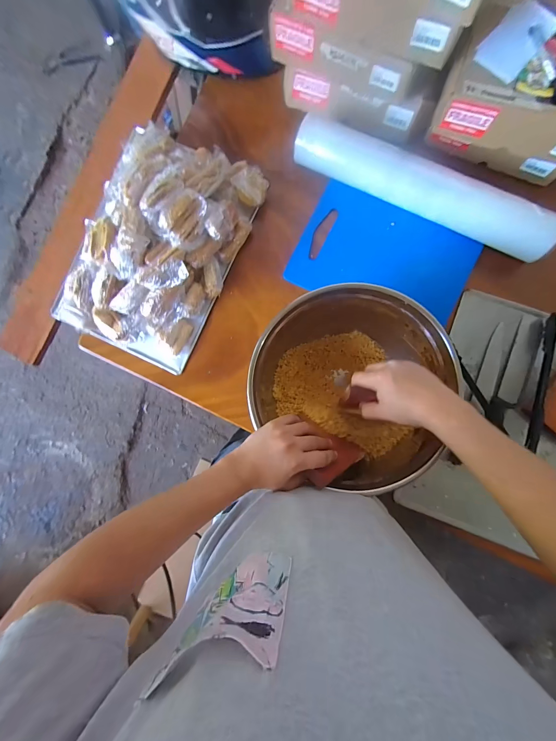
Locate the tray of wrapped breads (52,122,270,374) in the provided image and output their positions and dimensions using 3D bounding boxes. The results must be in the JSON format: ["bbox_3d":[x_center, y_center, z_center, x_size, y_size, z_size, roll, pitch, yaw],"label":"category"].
[{"bbox_3d":[-0.249,-0.256,0.564,0.297,0.137,0.444,27,89,4],"label":"tray of wrapped breads"}]

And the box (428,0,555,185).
[{"bbox_3d":[0.436,-0.487,0.520,0.256,0.144,0.201,18,89,4],"label":"box"}]

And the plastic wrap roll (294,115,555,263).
[{"bbox_3d":[0.273,-0.353,0.565,0.498,0.090,0.089,25,89,4],"label":"plastic wrap roll"}]

